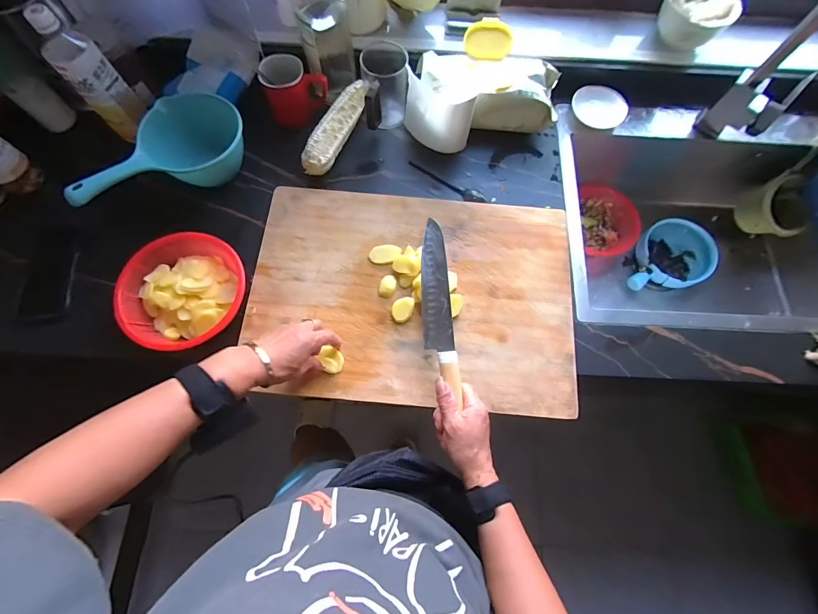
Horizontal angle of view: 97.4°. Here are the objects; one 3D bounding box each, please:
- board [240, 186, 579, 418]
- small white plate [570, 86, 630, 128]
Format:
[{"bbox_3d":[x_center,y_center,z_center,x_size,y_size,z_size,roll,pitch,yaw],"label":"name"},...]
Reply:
[{"bbox_3d":[0.006,-0.021,0.566,0.490,0.025,0.335,4,72,0],"label":"board"},{"bbox_3d":[0.366,-0.386,0.689,0.100,0.024,0.080,36,75,10],"label":"small white plate"}]

